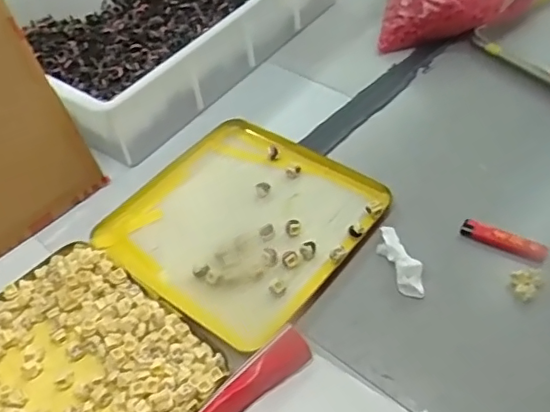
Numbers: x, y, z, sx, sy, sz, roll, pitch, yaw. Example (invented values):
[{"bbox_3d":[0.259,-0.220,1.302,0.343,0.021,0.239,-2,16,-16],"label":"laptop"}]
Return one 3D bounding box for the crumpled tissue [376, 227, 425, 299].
[{"bbox_3d":[0.120,0.051,0.553,0.027,0.013,0.086,-17,47,-7],"label":"crumpled tissue"}]

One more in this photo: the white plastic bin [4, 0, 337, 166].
[{"bbox_3d":[-0.166,-0.294,0.847,0.358,0.091,0.482,29,58,31],"label":"white plastic bin"}]

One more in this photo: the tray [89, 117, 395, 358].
[{"bbox_3d":[-0.036,0.012,0.619,0.245,0.023,0.234,28,58,27],"label":"tray"}]

